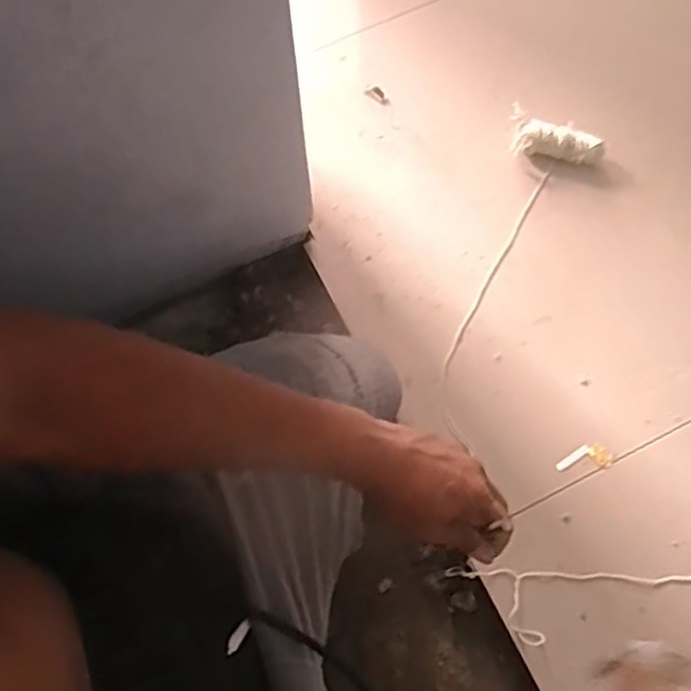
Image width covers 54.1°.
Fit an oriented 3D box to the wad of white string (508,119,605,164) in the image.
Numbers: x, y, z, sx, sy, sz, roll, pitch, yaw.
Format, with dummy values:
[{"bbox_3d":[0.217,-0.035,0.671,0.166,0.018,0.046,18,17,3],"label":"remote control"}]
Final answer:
[{"bbox_3d":[0.246,-0.230,0.778,0.101,0.031,0.034,13,73,6],"label":"wad of white string"}]

